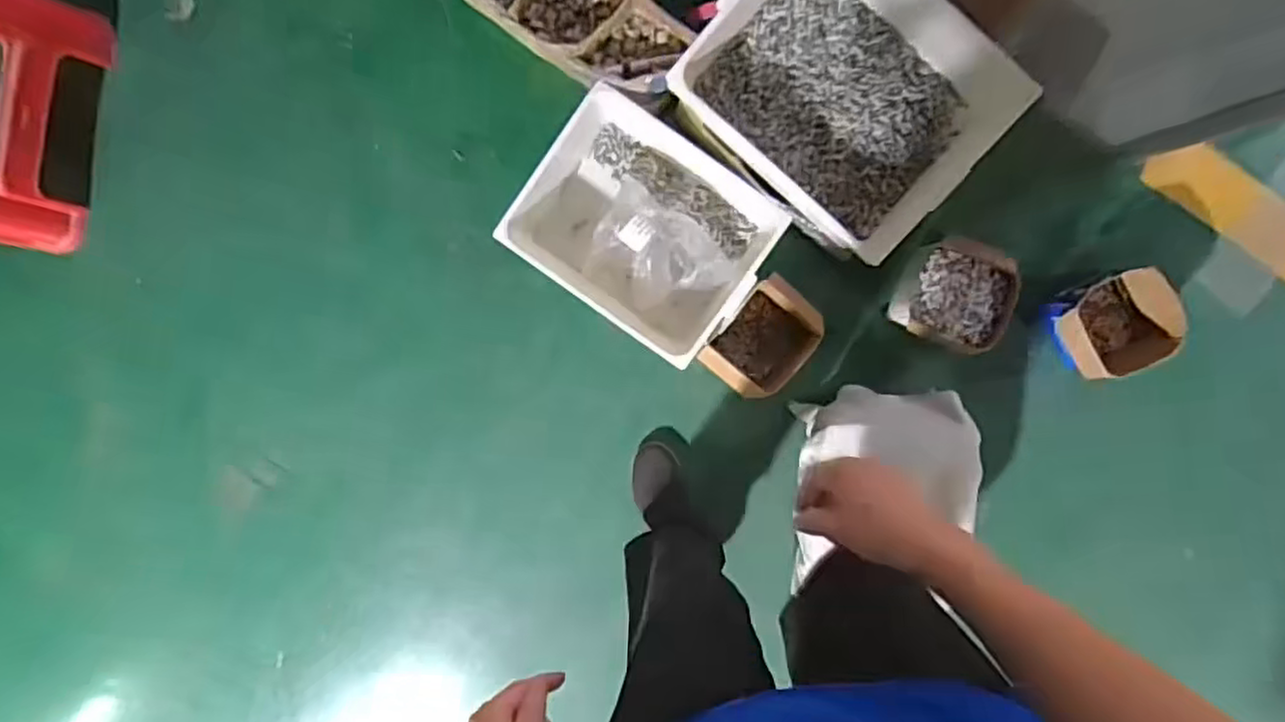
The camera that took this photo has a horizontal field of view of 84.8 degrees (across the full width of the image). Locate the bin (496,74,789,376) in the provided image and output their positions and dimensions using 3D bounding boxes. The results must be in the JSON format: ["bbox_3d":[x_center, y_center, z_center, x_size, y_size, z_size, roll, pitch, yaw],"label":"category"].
[{"bbox_3d":[0.009,-0.216,1.133,0.372,0.146,0.311,37,95,-2],"label":"bin"}]

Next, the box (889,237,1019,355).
[{"bbox_3d":[0.490,-0.106,1.099,0.140,0.092,0.160,17,95,0],"label":"box"}]

